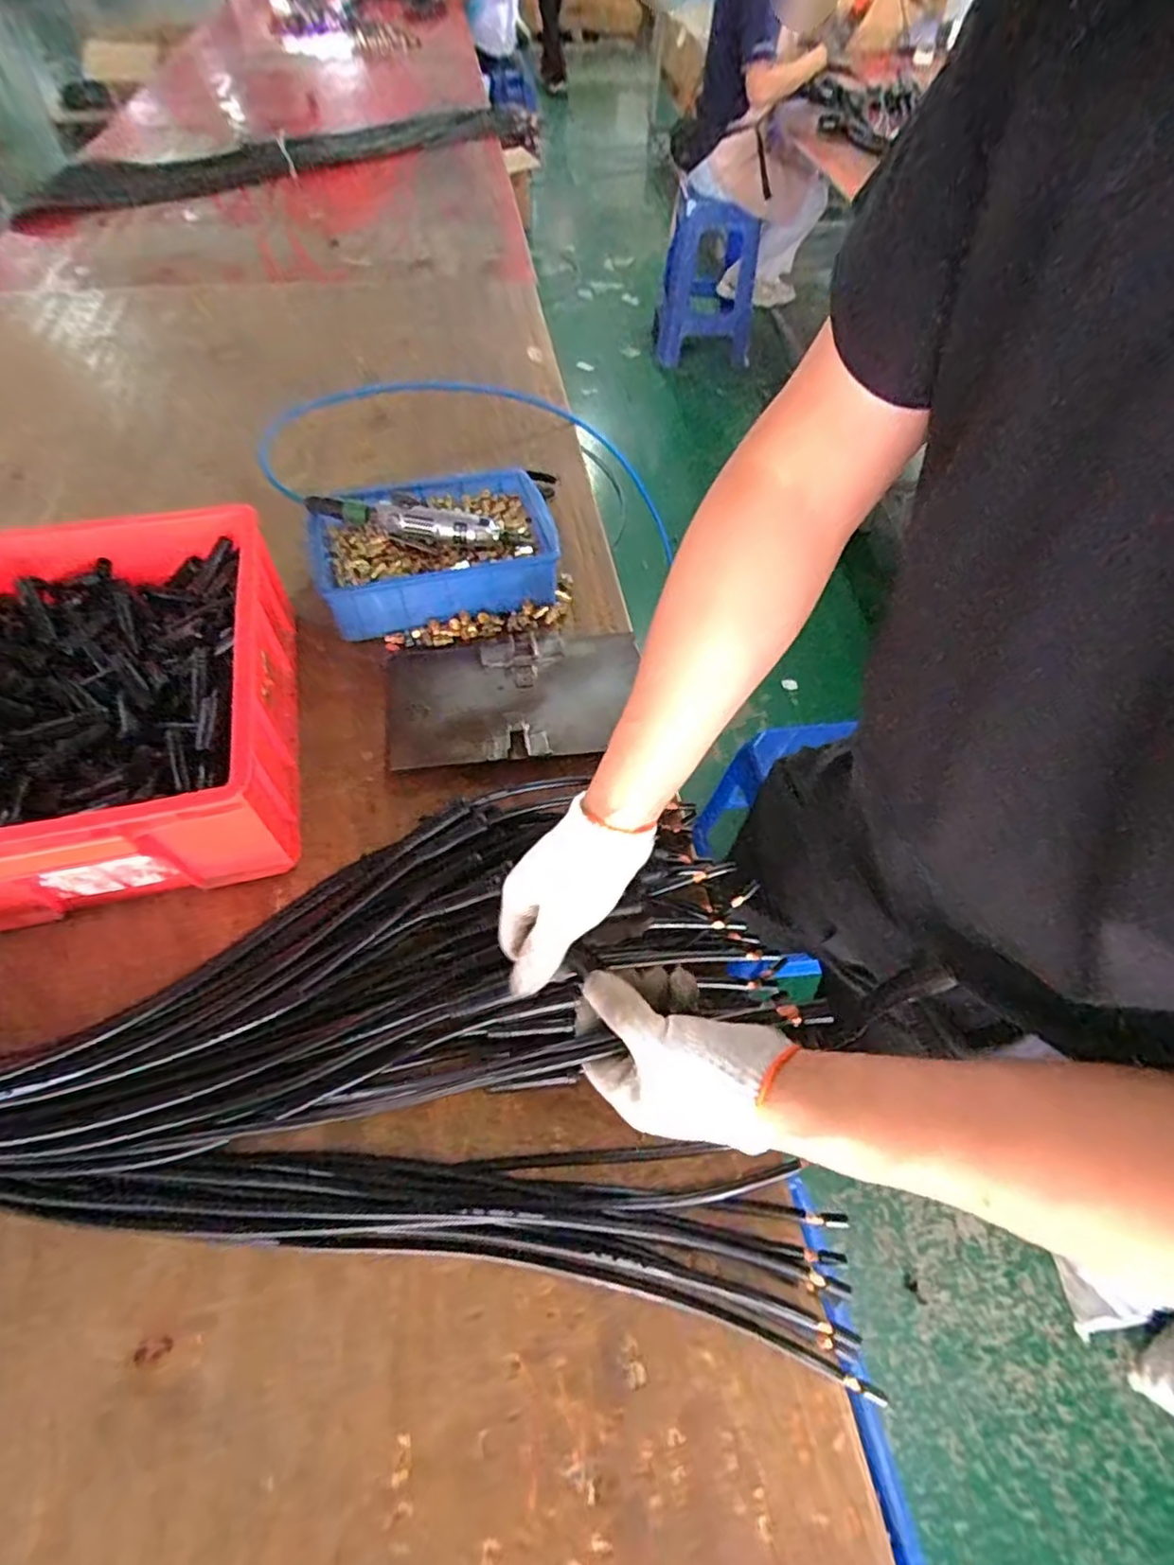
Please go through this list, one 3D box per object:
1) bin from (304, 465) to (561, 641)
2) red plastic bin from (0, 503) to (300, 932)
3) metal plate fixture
[{"bbox_3d":[-0.196,-0.303,0.846,0.305,0.083,0.204,-16,58,-12],"label":"bin"},{"bbox_3d":[-0.481,-0.077,0.662,0.313,0.152,0.422,-12,57,-10],"label":"red plastic bin"},{"bbox_3d":[-0.079,-0.109,0.757,0.286,0.020,0.189,-7,56,-6],"label":"metal plate fixture"}]

